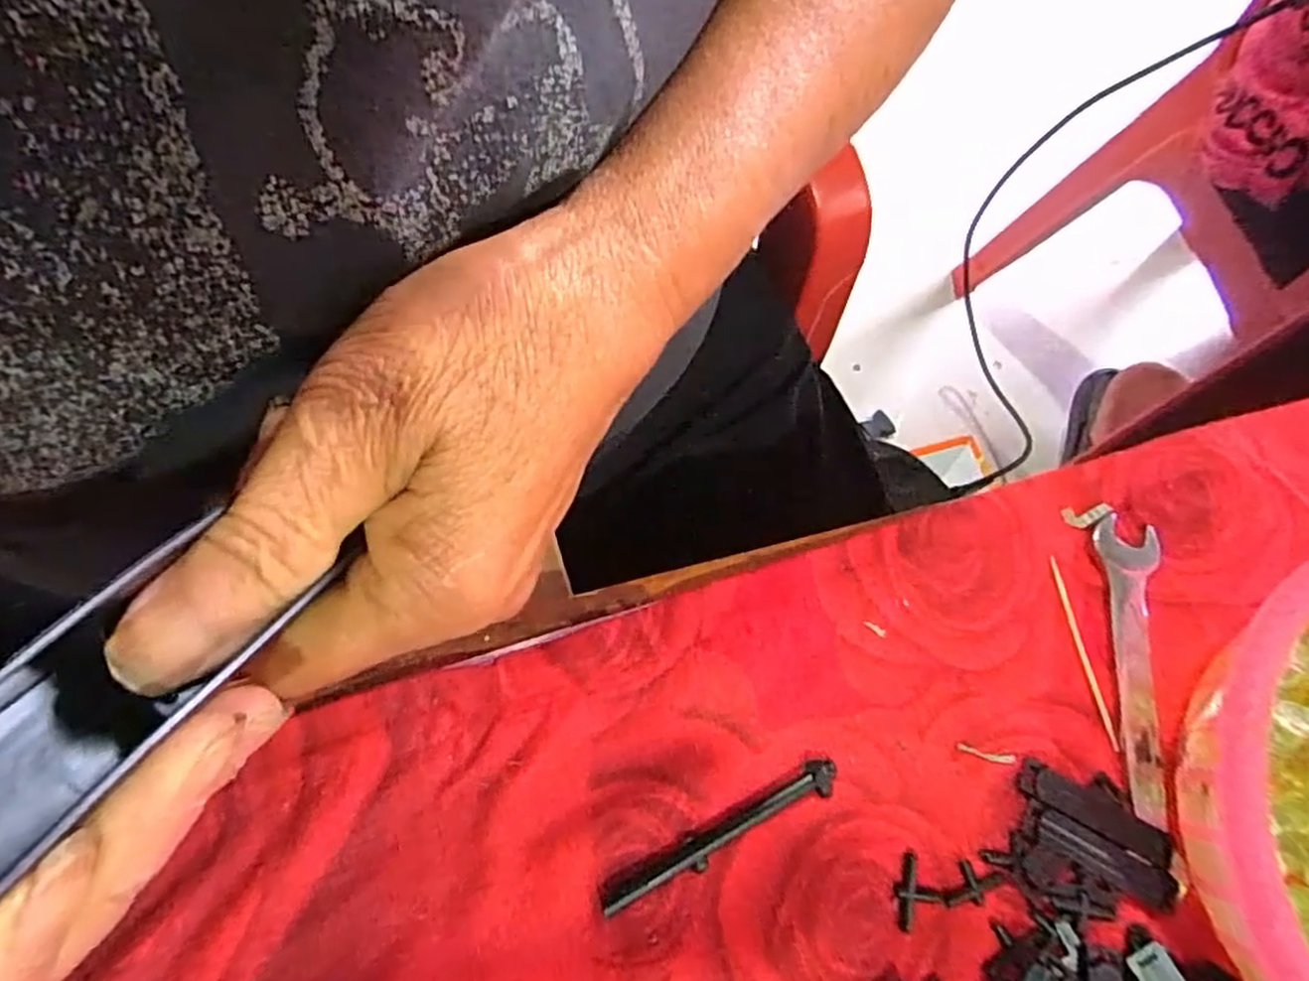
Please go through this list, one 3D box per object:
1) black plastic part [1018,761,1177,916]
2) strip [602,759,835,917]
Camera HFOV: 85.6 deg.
[{"bbox_3d":[0.137,0.103,0.218,0.050,0.004,0.027,31,74,8],"label":"black plastic part"},{"bbox_3d":[0.021,0.104,0.213,0.079,0.004,0.010,-25,75,-9],"label":"strip"}]

